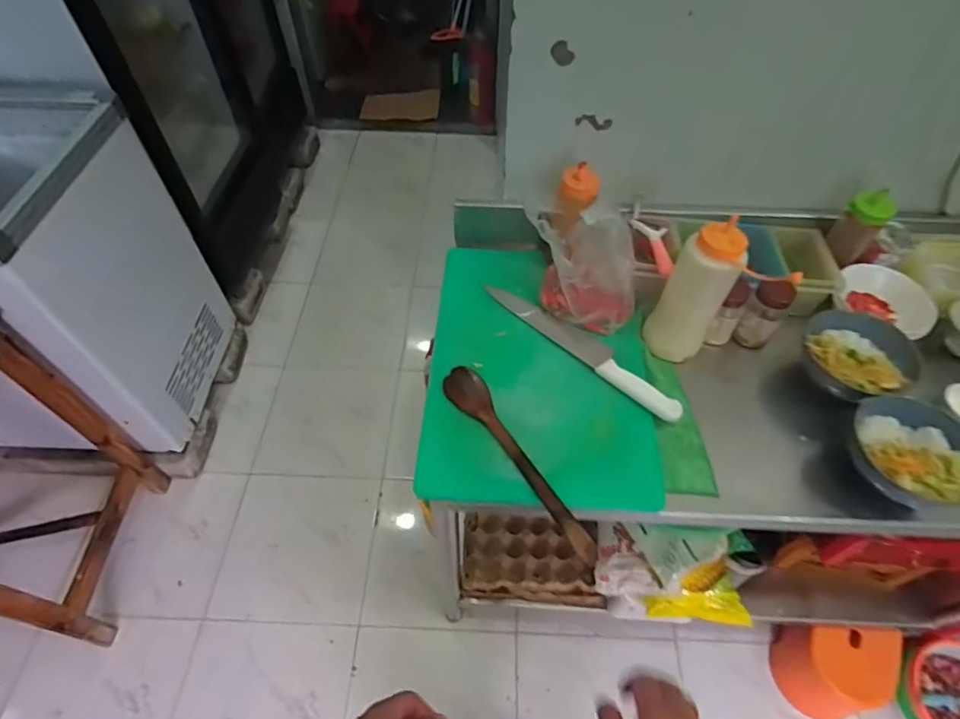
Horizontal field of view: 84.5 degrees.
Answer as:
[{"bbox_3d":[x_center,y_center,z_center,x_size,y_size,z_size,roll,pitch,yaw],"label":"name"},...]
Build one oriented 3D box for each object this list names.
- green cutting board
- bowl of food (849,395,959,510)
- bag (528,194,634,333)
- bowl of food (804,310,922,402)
[{"bbox_3d":[0.089,0.011,0.799,0.322,0.028,0.438,5,56,0],"label":"green cutting board"},{"bbox_3d":[0.558,0.120,0.696,0.143,0.088,0.159,14,55,14],"label":"bowl of food"},{"bbox_3d":[0.153,-0.140,0.789,0.163,0.189,0.099,5,54,7],"label":"bag"},{"bbox_3d":[0.548,0.000,0.776,0.145,0.069,0.156,-2,53,2],"label":"bowl of food"}]

